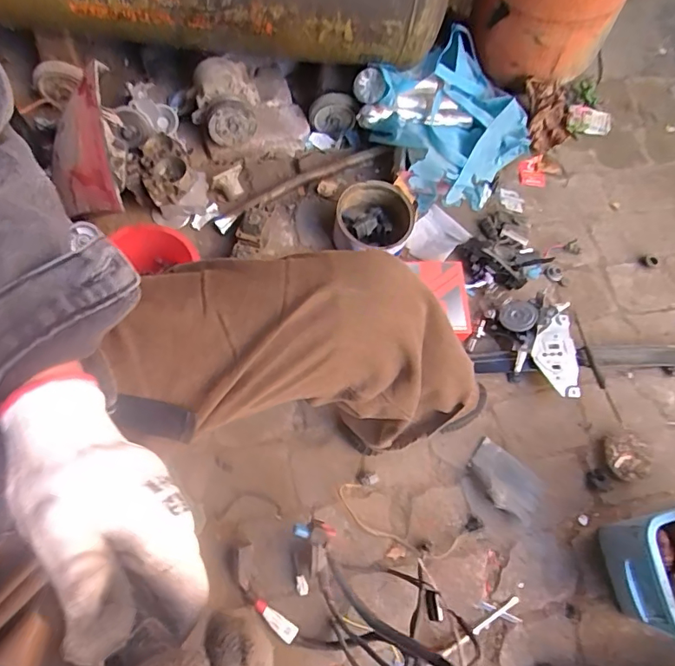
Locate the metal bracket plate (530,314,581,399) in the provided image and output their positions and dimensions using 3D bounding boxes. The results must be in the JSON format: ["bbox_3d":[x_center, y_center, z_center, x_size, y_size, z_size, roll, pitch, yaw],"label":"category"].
[{"bbox_3d":[0.417,0.043,0.940,0.085,0.021,0.161,1,70,-4],"label":"metal bracket plate"}]

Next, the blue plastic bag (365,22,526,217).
[{"bbox_3d":[0.256,-0.464,1.082,0.307,0.188,0.344,42,72,10],"label":"blue plastic bag"}]

